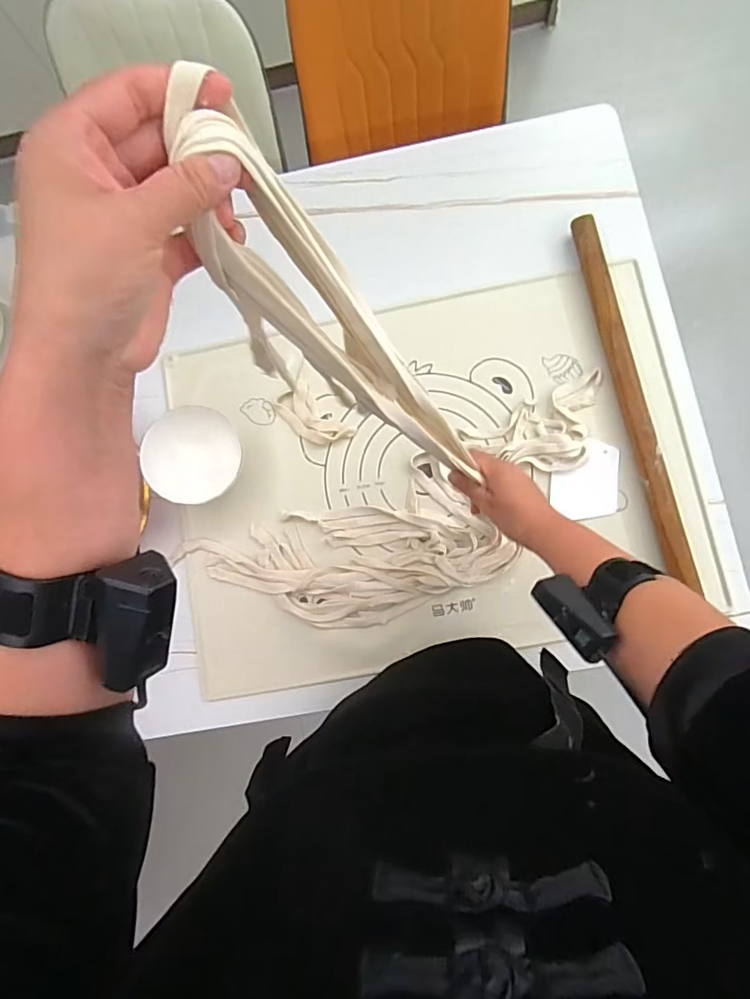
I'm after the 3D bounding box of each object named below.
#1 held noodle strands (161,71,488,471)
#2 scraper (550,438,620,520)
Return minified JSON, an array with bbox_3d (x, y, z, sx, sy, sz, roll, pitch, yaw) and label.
[{"bbox_3d":[-0.009,-0.093,0.382,0.034,0.374,0.075,23,83,34],"label":"held noodle strands"},{"bbox_3d":[0.278,-0.026,0.690,0.086,0.005,0.100,4,84,4],"label":"scraper"}]

